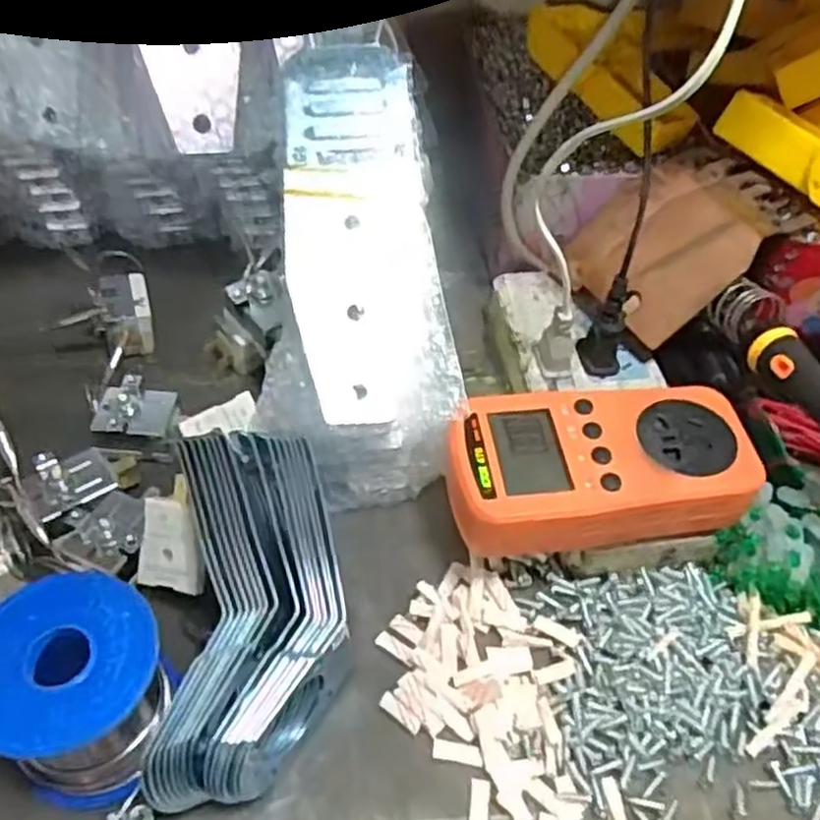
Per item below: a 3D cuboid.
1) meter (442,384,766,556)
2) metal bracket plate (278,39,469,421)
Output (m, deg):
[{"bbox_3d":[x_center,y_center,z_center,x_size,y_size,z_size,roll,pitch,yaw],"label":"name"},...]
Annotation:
[{"bbox_3d":[0.080,0.023,0.332,0.128,0.031,0.064,-2,50,-7],"label":"meter"},{"bbox_3d":[-0.021,-0.077,0.335,0.064,0.014,0.164,-8,84,-11],"label":"metal bracket plate"}]

